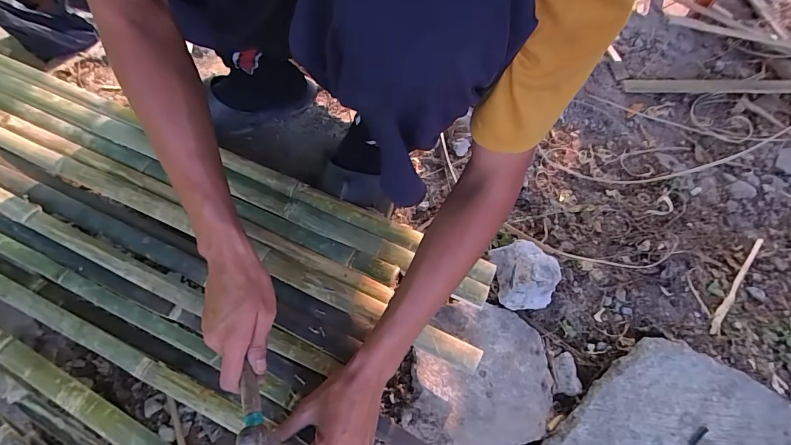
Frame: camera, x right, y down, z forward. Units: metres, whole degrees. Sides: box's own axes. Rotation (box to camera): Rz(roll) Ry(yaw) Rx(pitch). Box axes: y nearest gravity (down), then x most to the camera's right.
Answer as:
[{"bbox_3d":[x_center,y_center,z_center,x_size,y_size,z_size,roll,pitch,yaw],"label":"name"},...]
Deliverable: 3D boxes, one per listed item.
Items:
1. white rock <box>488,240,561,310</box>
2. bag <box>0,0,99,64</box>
[{"bbox_3d":[0.195,0.080,0.599,0.088,0.054,0.101,-7,69,-2],"label":"white rock"},{"bbox_3d":[-0.719,-0.432,0.794,0.163,0.101,0.143,40,72,14],"label":"bag"}]

